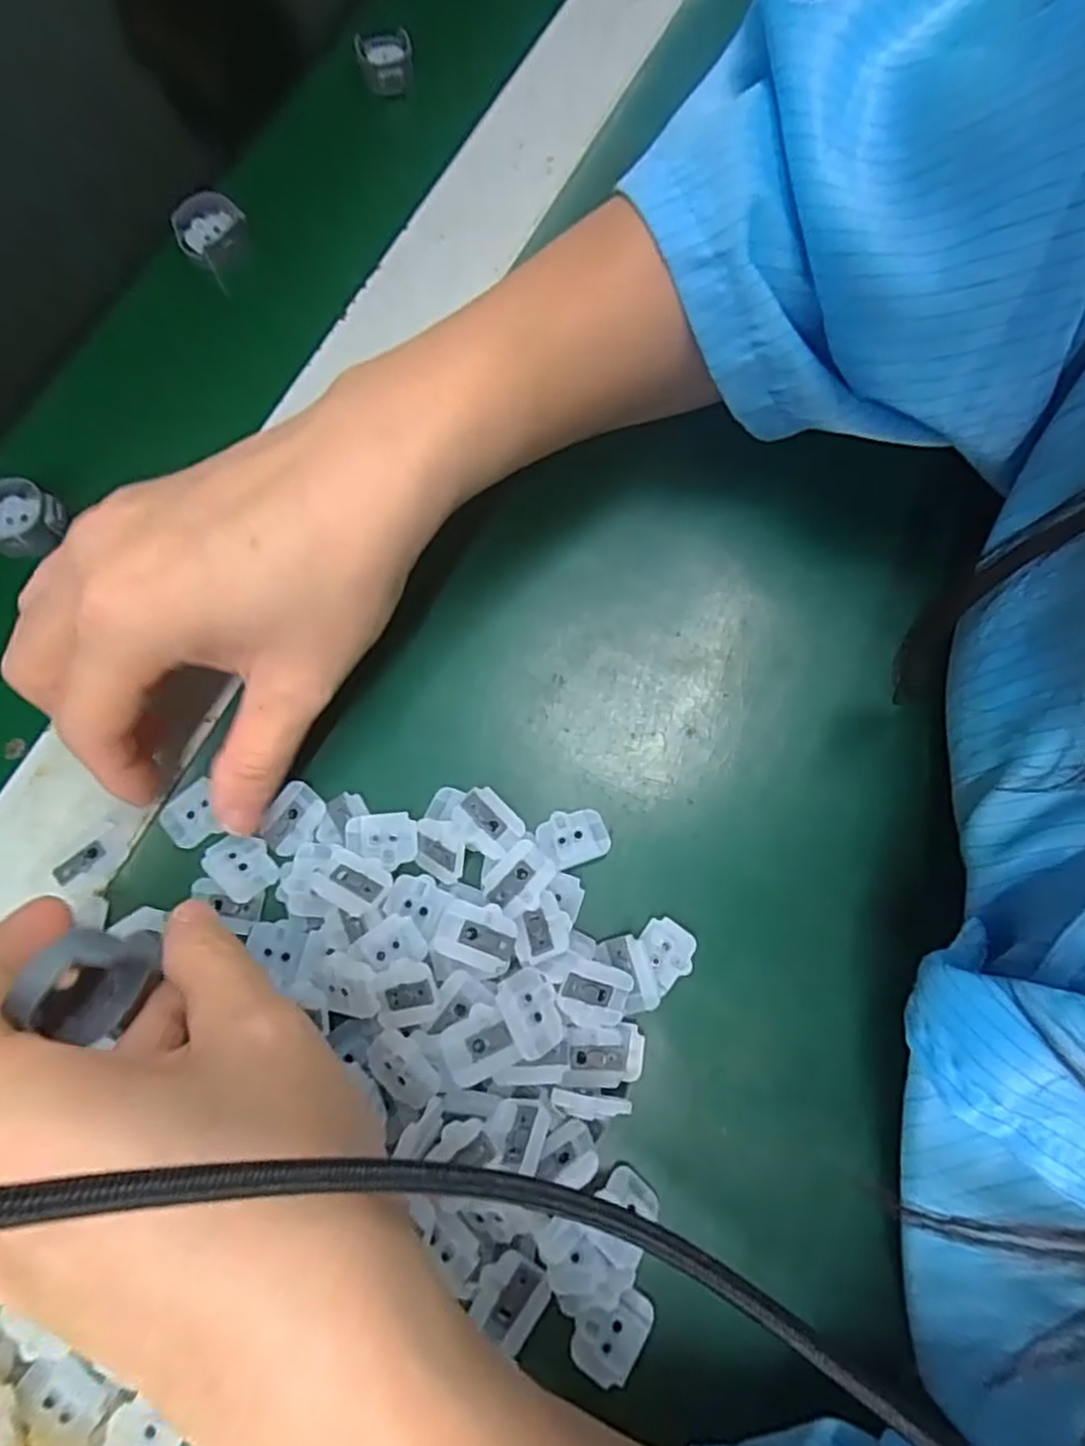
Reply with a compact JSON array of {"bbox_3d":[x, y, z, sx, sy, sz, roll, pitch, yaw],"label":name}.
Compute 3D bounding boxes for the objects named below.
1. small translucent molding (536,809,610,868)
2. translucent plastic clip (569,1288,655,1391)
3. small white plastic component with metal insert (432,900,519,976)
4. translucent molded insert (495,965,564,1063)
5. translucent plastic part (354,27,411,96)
[{"bbox_3d":[0.010,0.036,0.223,0.021,0.004,0.017,-16,74,-4],"label":"small translucent molding"},{"bbox_3d":[0.018,0.159,0.186,0.017,0.004,0.022,34,77,10],"label":"translucent plastic clip"},{"bbox_3d":[-0.018,0.059,0.199,0.021,0.006,0.017,19,75,6],"label":"small white plastic component with metal insert"},{"bbox_3d":[-0.003,0.078,0.193,0.014,0.008,0.022,-25,75,-7],"label":"translucent molded insert"},{"bbox_3d":[-0.073,-0.308,0.331,0.024,0.016,0.021,-10,74,-3],"label":"translucent plastic part"}]

